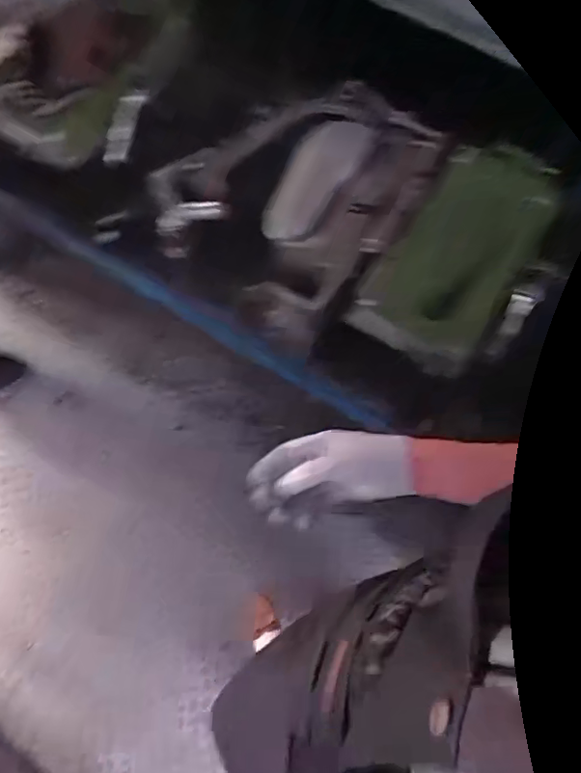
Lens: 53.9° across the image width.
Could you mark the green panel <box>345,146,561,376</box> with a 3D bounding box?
[{"bbox_3d":[0.246,-0.204,0.816,0.172,0.074,0.365,31,68,10],"label":"green panel"}]

